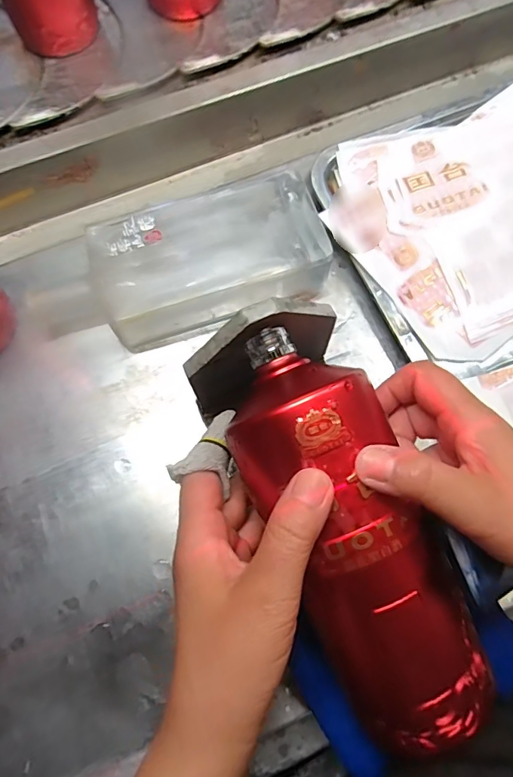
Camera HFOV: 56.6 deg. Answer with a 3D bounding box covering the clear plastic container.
[{"bbox_3d":[-0.034,-0.101,0.375,0.173,0.041,0.100,-17,77,-9],"label":"clear plastic container"}]

